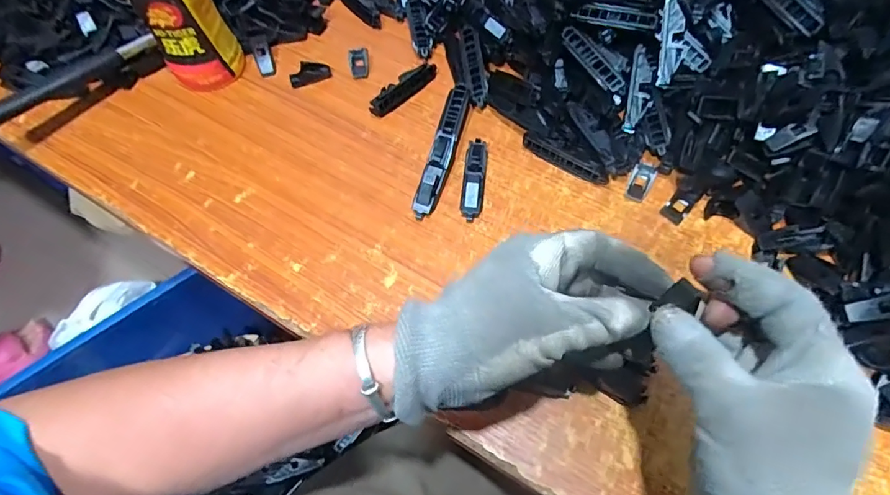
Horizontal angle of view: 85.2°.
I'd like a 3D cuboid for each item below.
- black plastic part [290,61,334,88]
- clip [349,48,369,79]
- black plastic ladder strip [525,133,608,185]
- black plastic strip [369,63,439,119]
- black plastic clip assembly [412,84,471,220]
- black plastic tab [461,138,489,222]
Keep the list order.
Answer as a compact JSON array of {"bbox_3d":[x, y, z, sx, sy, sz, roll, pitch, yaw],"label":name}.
[{"bbox_3d":[-0.137,-0.178,0.491,0.041,0.008,0.022,-18,63,-6],"label":"black plastic part"},{"bbox_3d":[-0.087,-0.188,0.492,0.019,0.004,0.036,-8,63,-1],"label":"clip"},{"bbox_3d":[0.105,-0.078,0.426,0.082,0.015,0.011,32,69,18],"label":"black plastic ladder strip"},{"bbox_3d":[-0.042,-0.158,0.473,0.020,0.016,0.081,40,72,21],"label":"black plastic strip"},{"bbox_3d":[-0.001,-0.088,0.427,0.020,0.029,0.132,13,64,10],"label":"black plastic clip assembly"},{"bbox_3d":[0.026,-0.061,0.420,0.019,0.017,0.081,5,63,6],"label":"black plastic tab"}]

